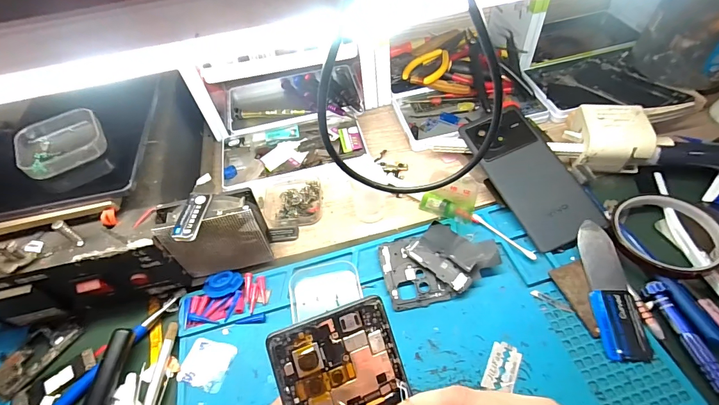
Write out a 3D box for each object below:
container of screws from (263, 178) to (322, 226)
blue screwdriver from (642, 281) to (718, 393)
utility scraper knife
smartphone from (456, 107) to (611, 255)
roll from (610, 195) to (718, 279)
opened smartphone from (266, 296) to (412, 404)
[{"bbox_3d":[-0.076,-0.006,0.403,0.064,0.020,0.063,-5,53,2],"label":"container of screws"},{"bbox_3d":[0.260,0.115,0.271,0.016,0.011,0.117,-13,53,-4],"label":"blue screwdriver"},{"bbox_3d":[0.213,0.071,0.310,0.034,0.012,0.118,-1,53,5],"label":"utility scraper knife"},{"bbox_3d":[0.175,-0.032,0.372,0.071,0.008,0.158,-24,64,0],"label":"smartphone"},{"bbox_3d":[0.275,0.029,0.326,0.087,0.017,0.082,-3,53,4],"label":"roll"},{"bbox_3d":[0.003,0.146,0.215,0.072,0.006,0.162,-16,84,-17],"label":"opened smartphone"}]

